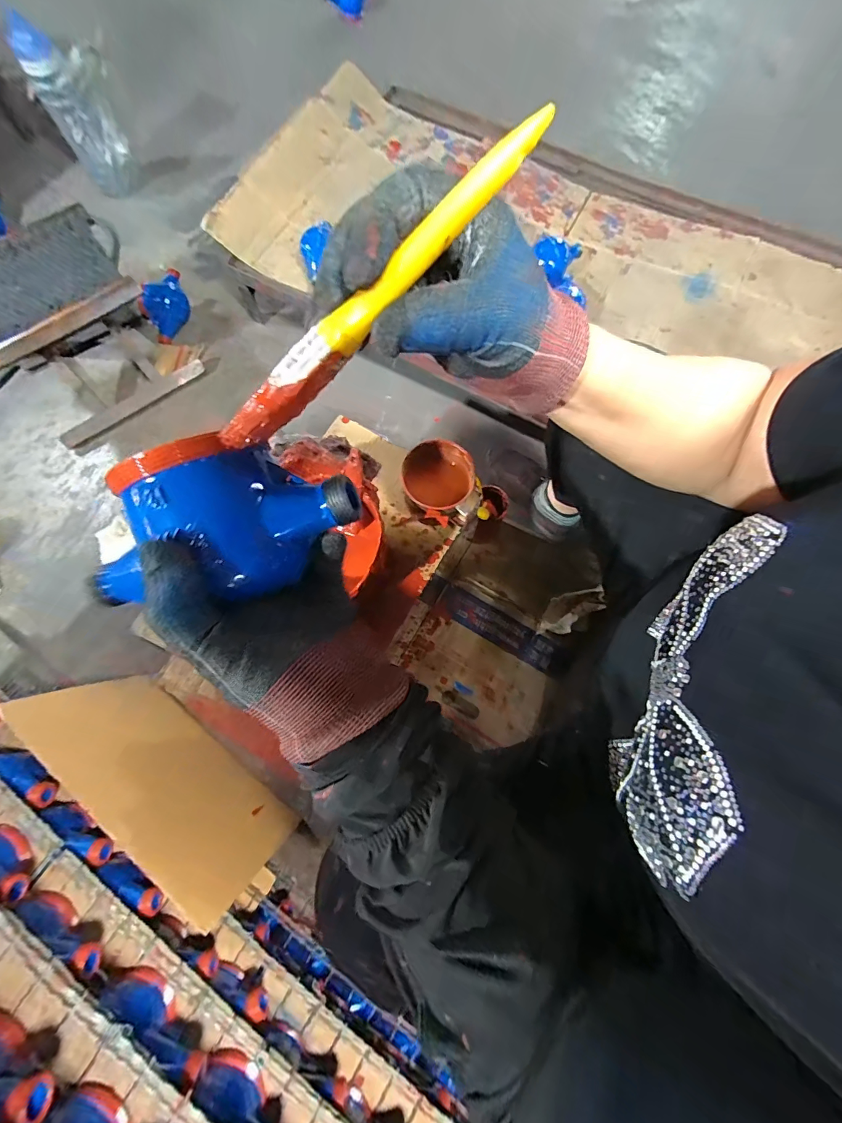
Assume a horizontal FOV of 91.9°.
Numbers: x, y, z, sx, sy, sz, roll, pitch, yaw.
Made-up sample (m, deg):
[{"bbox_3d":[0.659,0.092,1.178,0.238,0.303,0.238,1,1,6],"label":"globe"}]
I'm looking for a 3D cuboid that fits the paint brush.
[{"bbox_3d":[-0.021,-0.108,0.171,0.173,0.013,0.015,-40,76,13],"label":"paint brush"}]

